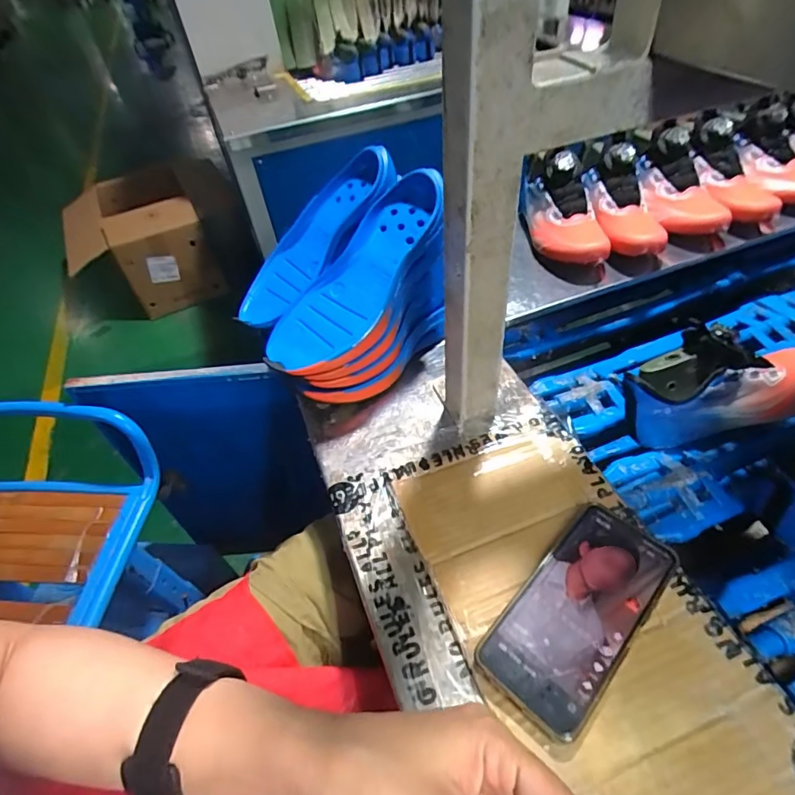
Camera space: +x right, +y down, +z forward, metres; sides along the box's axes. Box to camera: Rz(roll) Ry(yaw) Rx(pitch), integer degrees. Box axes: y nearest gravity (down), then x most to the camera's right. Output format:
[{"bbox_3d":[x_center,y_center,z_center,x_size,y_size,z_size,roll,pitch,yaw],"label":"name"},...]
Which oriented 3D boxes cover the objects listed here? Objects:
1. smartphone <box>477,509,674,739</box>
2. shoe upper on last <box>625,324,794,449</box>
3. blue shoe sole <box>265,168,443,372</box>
[{"bbox_3d":[0.136,0.155,0.353,0.165,0.017,0.075,-38,54,-26],"label":"smartphone"},{"bbox_3d":[0.354,-0.019,0.501,0.224,0.088,0.076,-14,47,-4],"label":"shoe upper on last"},{"bbox_3d":[-0.036,-0.123,0.486,0.092,0.033,0.239,36,88,32],"label":"blue shoe sole"}]

